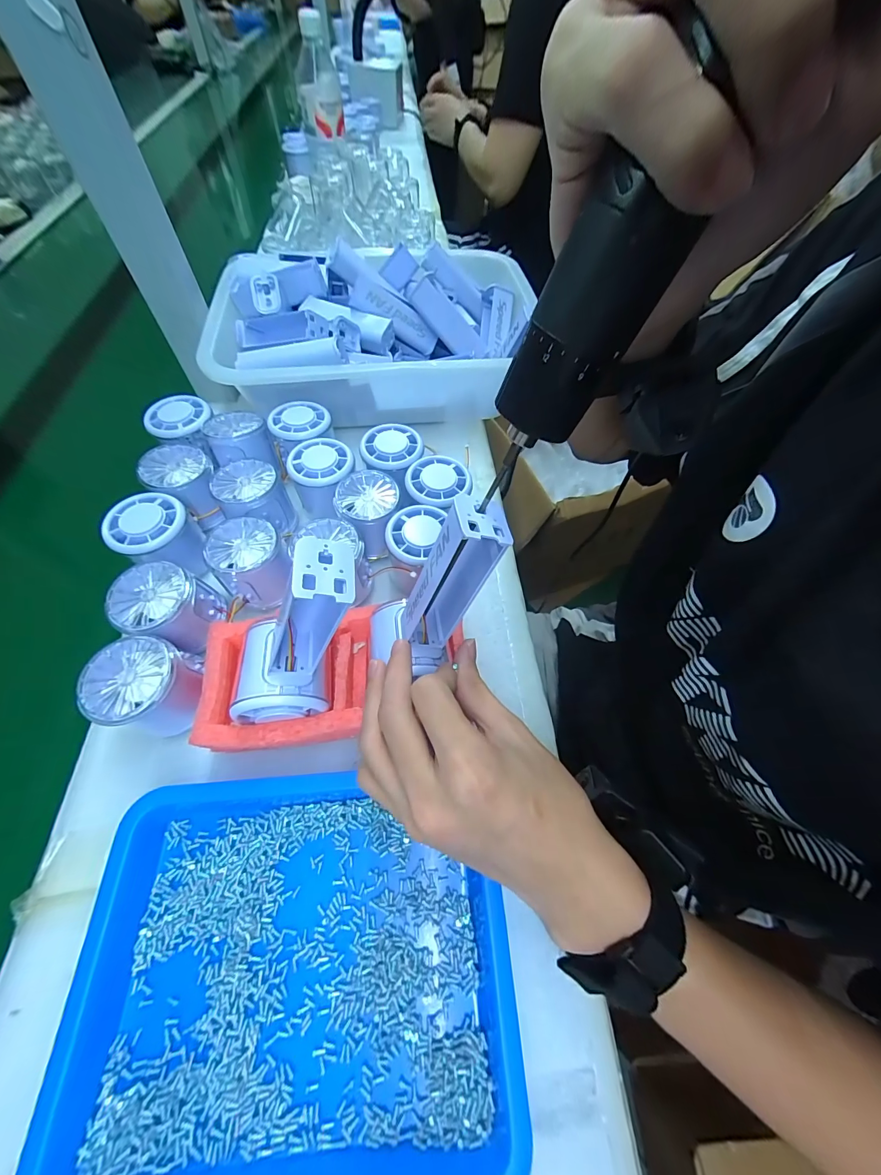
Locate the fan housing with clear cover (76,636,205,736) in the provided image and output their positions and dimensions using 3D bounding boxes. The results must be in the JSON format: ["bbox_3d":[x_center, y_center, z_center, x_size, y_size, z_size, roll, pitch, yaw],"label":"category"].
[{"bbox_3d":[-0.193,0.067,0.260,0.050,0.053,0.055,1,59,-2],"label":"fan housing with clear cover"}]

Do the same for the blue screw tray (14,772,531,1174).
[{"bbox_3d":[-0.080,0.199,0.207,0.230,0.027,0.171,-3,61,-2],"label":"blue screw tray"}]

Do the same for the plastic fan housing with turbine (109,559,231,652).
[{"bbox_3d":[-0.201,0.015,0.287,0.052,0.048,0.053,1,59,-2],"label":"plastic fan housing with turbine"}]

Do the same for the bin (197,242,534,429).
[{"bbox_3d":[-0.071,-0.299,0.449,0.334,0.099,0.250,-3,60,-4],"label":"bin"}]

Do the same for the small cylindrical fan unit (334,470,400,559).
[{"bbox_3d":[-0.060,-0.064,0.339,0.049,0.051,0.061,-31,65,-19],"label":"small cylindrical fan unit"}]

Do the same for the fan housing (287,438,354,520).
[{"bbox_3d":[-0.106,-0.097,0.359,0.056,0.064,0.057,1,59,-2],"label":"fan housing"}]

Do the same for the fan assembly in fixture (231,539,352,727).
[{"bbox_3d":[-0.080,0.029,0.211,0.054,0.135,0.056,3,57,-28],"label":"fan assembly in fixture"}]

